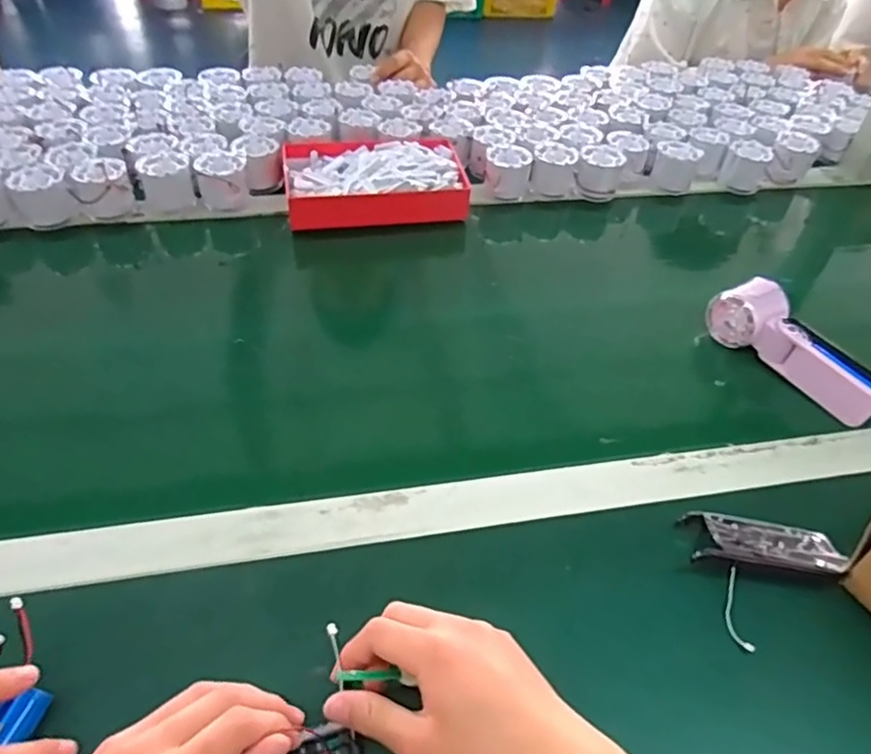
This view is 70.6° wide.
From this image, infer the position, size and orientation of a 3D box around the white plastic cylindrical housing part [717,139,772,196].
[{"bbox_3d":[0.415,-0.281,0.826,0.054,0.054,0.049,26,48,20],"label":"white plastic cylindrical housing part"}]

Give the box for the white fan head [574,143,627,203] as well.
[{"bbox_3d":[0.209,-0.261,0.790,0.057,0.055,0.060,14,45,9],"label":"white fan head"}]

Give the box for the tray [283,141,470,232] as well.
[{"bbox_3d":[-0.074,-0.240,0.748,0.210,0.050,0.142,-6,45,-11],"label":"tray"}]

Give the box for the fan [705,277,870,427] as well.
[{"bbox_3d":[0.337,-0.028,0.572,0.041,0.058,0.163,-27,53,-29],"label":"fan"}]

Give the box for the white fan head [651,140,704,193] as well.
[{"bbox_3d":[0.315,-0.280,0.813,0.060,0.049,0.059,15,45,10],"label":"white fan head"}]

